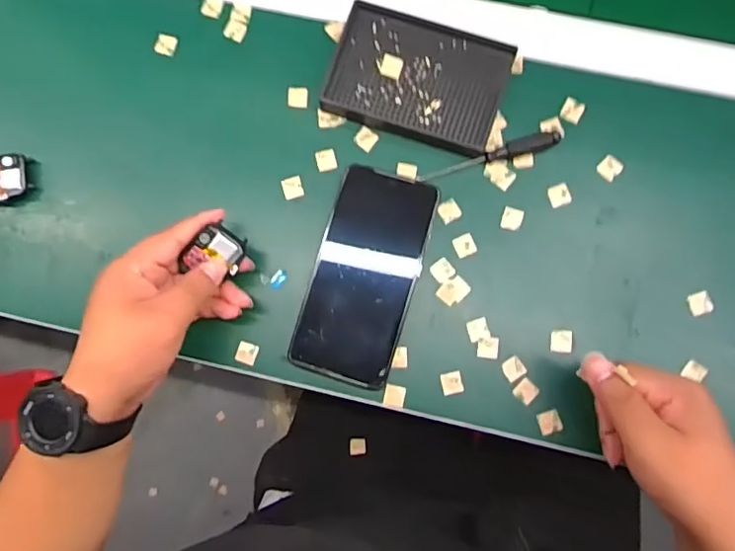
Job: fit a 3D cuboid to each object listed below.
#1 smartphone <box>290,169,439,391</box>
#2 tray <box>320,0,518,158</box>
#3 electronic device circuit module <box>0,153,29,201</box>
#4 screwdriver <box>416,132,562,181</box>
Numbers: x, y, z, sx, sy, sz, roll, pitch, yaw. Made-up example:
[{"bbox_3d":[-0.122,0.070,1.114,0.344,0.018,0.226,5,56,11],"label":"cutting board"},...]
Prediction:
[{"bbox_3d":[-0.002,0.000,0.428,0.079,0.016,0.160,15,83,4],"label":"smartphone"},{"bbox_3d":[0.041,-0.158,0.443,0.135,0.021,0.089,19,84,4],"label":"tray"},{"bbox_3d":[-0.302,-0.079,0.456,0.041,0.014,0.039,-13,82,0],"label":"electronic device circuit module"},{"bbox_3d":[0.096,-0.095,0.435,0.114,0.014,0.012,-13,82,0],"label":"screwdriver"}]

